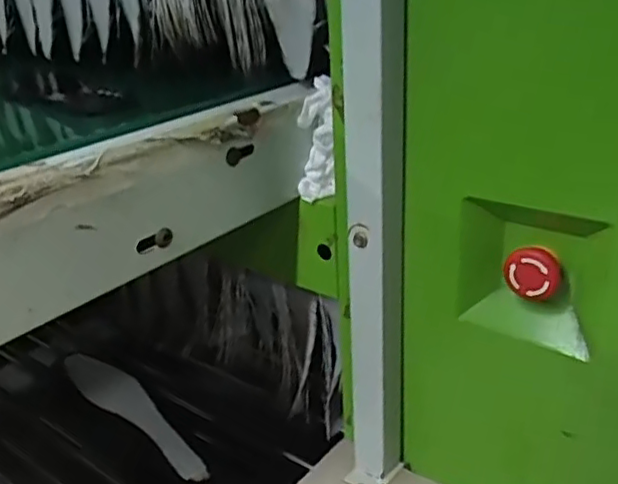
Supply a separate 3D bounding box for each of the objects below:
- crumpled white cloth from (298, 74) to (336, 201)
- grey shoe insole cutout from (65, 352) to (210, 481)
[{"bbox_3d":[0.005,-0.083,0.529,0.029,0.093,0.042,-2,25,2],"label":"crumpled white cloth"},{"bbox_3d":[-0.177,0.175,0.668,0.209,0.011,0.045,30,38,28],"label":"grey shoe insole cutout"}]

